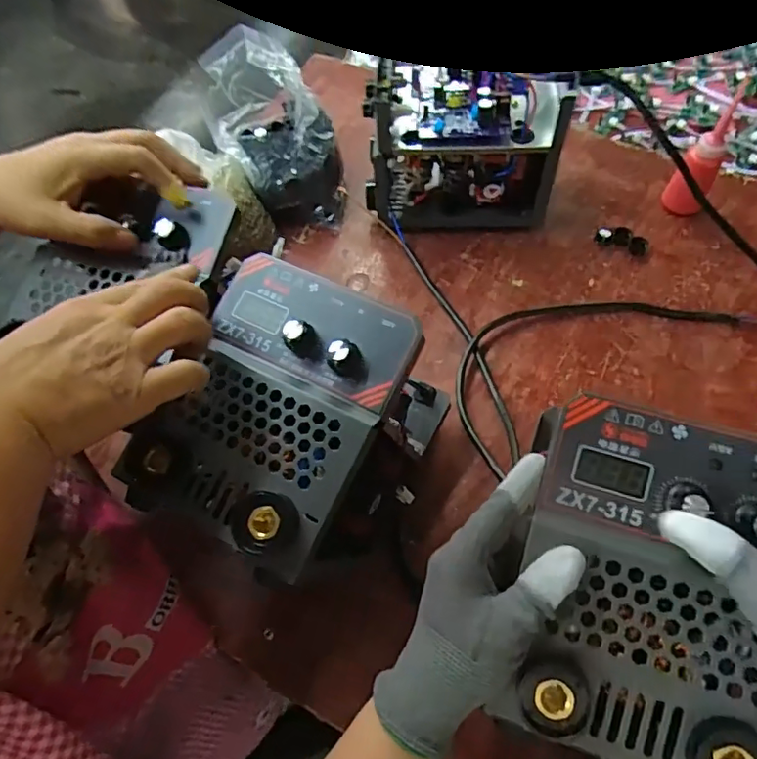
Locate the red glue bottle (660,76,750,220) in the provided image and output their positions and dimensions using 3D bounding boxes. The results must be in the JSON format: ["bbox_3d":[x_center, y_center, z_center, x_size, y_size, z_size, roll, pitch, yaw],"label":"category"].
[{"bbox_3d":[0.391,-0.264,0.666,0.041,0.151,0.049,-8,61,0],"label":"red glue bottle"}]

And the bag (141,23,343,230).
[{"bbox_3d":[-0.142,-0.327,0.729,0.208,0.172,0.133,40,71,22],"label":"bag"}]

